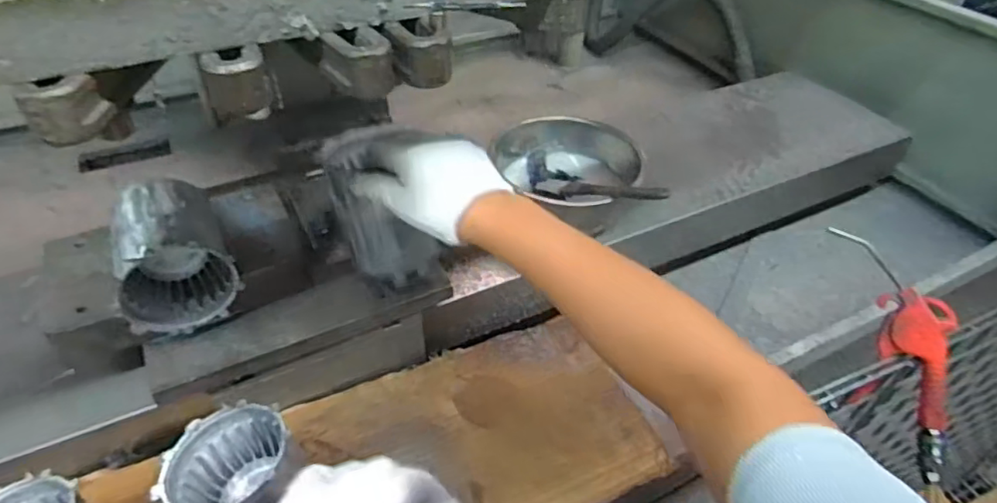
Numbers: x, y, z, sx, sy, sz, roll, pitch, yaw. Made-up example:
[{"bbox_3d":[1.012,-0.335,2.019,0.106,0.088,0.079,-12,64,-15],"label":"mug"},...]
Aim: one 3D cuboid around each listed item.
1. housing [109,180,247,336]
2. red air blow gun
[{"bbox_3d":[-0.296,0.006,0.531,0.096,0.090,0.103,-21,49,-23],"label":"housing"},{"bbox_3d":[0.414,0.105,0.578,0.043,0.068,0.247,-14,87,-17],"label":"red air blow gun"}]

